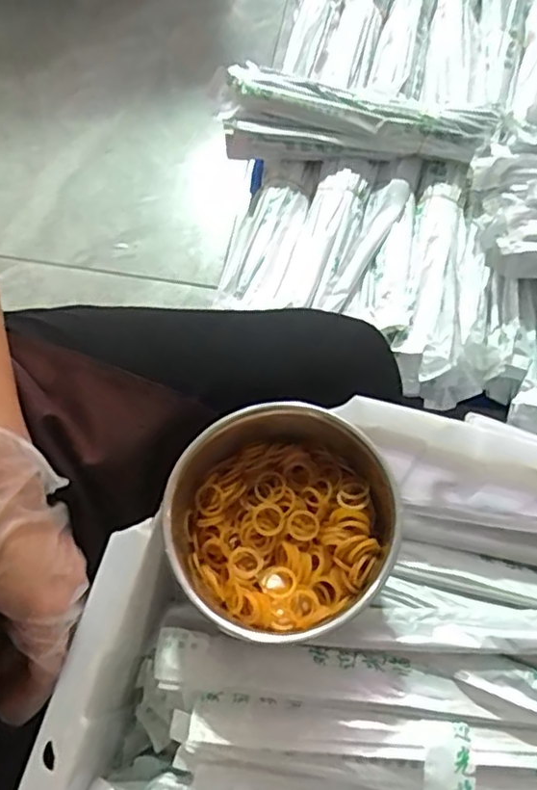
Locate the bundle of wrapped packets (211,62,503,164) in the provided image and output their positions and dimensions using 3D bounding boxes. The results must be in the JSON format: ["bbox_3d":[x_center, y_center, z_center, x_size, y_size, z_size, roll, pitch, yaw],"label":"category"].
[{"bbox_3d":[0.089,-0.289,0.665,0.280,0.055,0.067,7,67,4],"label":"bundle of wrapped packets"}]

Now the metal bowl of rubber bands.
[{"bbox_3d":[0.007,0.079,0.385,0.128,0.066,0.129,0,67,1],"label":"metal bowl of rubber bands"}]

